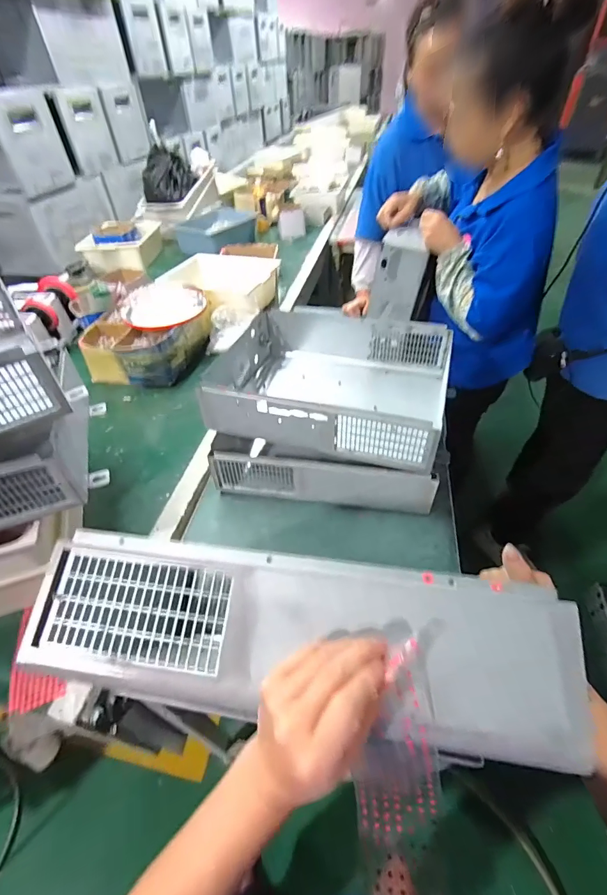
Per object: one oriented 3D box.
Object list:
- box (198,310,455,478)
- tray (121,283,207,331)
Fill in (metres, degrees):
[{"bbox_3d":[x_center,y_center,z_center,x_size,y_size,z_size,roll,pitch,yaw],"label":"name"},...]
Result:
[{"bbox_3d":[0.058,-0.141,0.755,0.421,0.121,0.340,11,47,14],"label":"box"},{"bbox_3d":[-0.415,-0.427,1.140,0.233,0.037,0.244,-2,46,2],"label":"tray"}]

